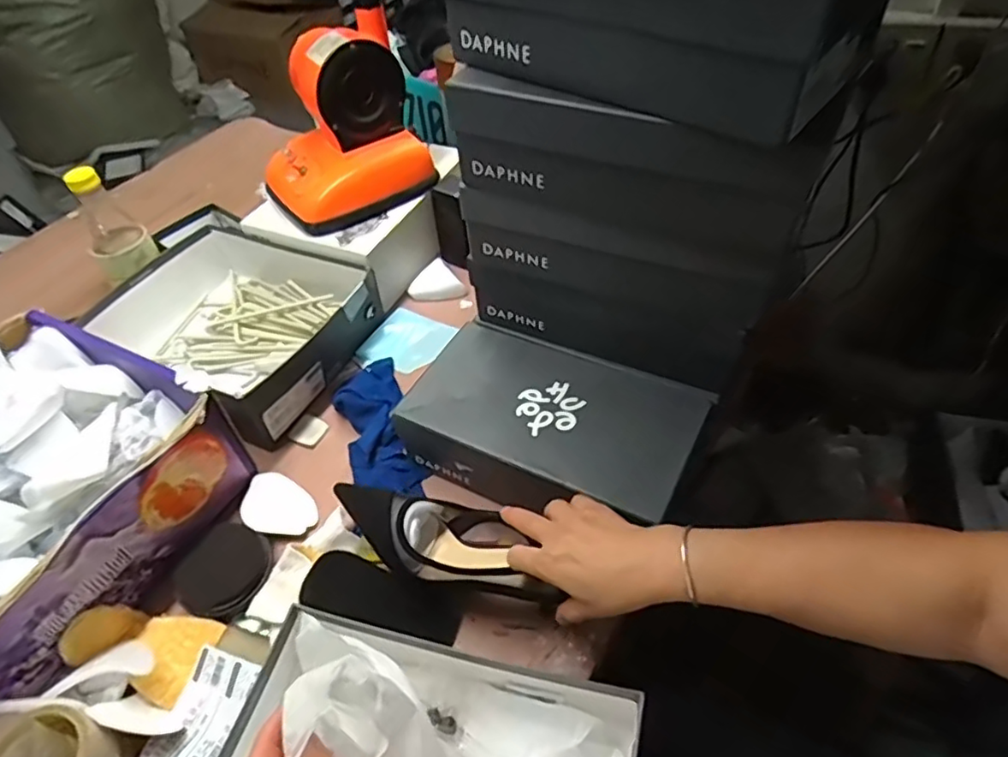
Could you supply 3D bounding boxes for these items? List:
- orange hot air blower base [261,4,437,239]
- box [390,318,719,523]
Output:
[{"bbox_3d":[-0.235,-0.350,0.839,0.208,0.204,0.159,-28,52,-20],"label":"orange hot air blower base"},{"bbox_3d":[0.049,0.054,0.660,0.288,0.084,0.177,20,53,21],"label":"box"}]

